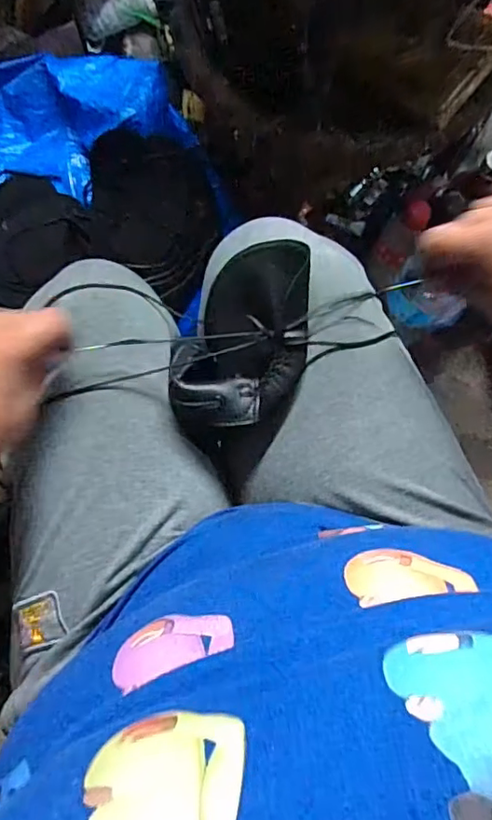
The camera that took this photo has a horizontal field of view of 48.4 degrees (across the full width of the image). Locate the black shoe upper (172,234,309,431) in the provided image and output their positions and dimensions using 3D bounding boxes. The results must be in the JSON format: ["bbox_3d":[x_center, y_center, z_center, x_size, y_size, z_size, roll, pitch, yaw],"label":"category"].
[{"bbox_3d":[0.001,-0.045,0.380,0.081,0.062,0.131,19,79,2],"label":"black shoe upper"}]

